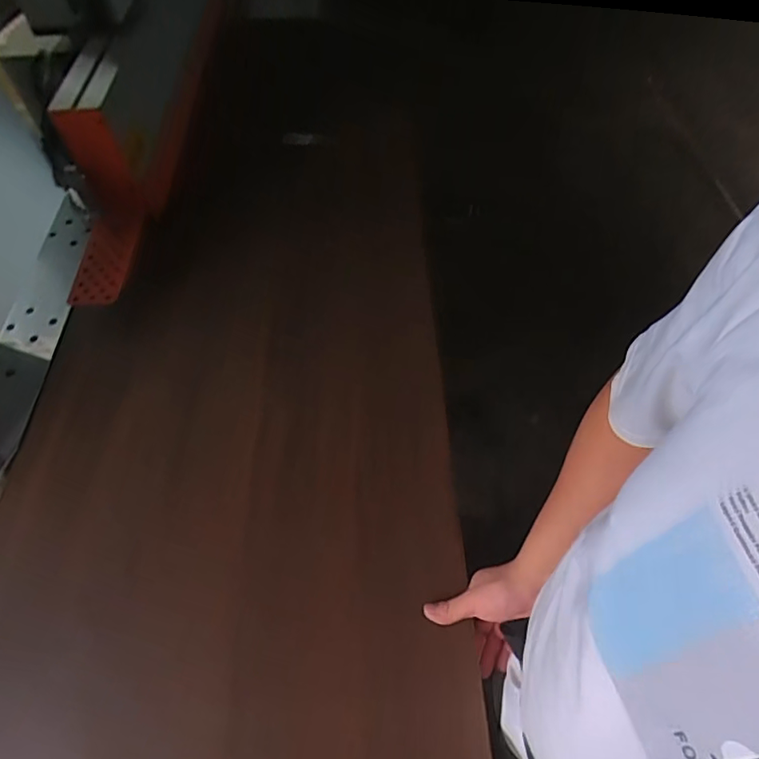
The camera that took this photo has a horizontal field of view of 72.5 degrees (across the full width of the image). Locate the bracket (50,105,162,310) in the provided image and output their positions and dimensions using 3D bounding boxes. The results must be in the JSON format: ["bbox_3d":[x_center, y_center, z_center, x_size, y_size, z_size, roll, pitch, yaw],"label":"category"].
[{"bbox_3d":[-0.444,-0.251,0.777,0.082,0.183,0.233,-2,56,-1],"label":"bracket"}]

